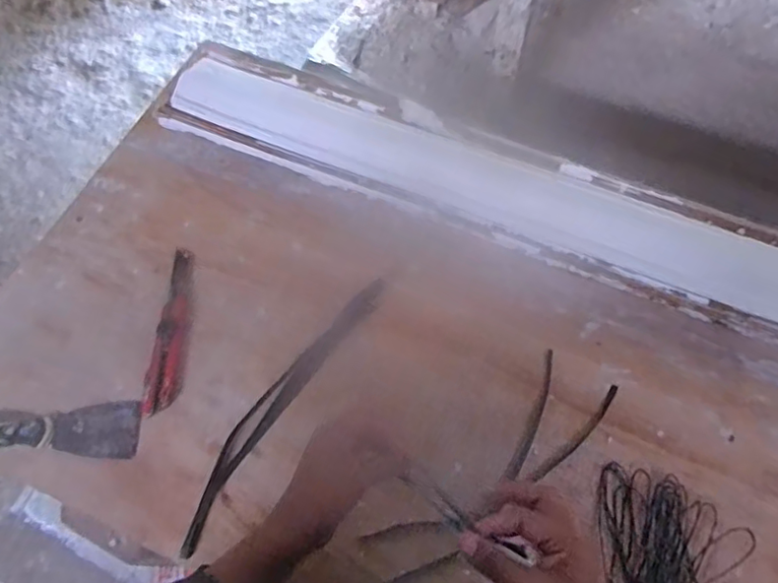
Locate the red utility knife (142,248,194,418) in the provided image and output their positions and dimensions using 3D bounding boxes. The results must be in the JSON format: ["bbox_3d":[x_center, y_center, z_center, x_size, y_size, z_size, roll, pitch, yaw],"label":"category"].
[{"bbox_3d":[-0.236,0.041,0.650,0.039,0.009,0.190,2,65,2],"label":"red utility knife"}]

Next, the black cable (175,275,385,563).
[{"bbox_3d":[-0.113,0.112,0.621,0.040,0.011,0.338,30,69,14],"label":"black cable"}]

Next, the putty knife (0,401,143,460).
[{"bbox_3d":[-0.352,0.139,0.601,0.188,0.029,0.055,0,65,1],"label":"putty knife"}]

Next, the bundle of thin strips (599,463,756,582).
[{"bbox_3d":[0.267,0.245,0.557,0.120,0.018,0.141,4,65,3],"label":"bundle of thin strips"}]

